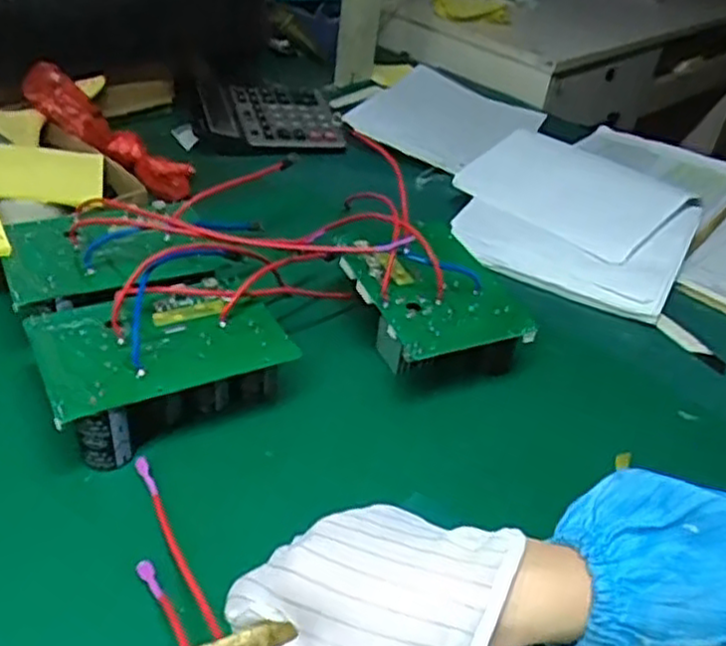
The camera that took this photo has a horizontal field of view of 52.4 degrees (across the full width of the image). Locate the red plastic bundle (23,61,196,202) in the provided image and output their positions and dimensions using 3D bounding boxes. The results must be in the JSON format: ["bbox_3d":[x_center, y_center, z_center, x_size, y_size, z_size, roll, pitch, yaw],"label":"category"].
[{"bbox_3d":[-0.270,-0.205,0.786,0.197,0.049,0.033,37,32,-15],"label":"red plastic bundle"}]

